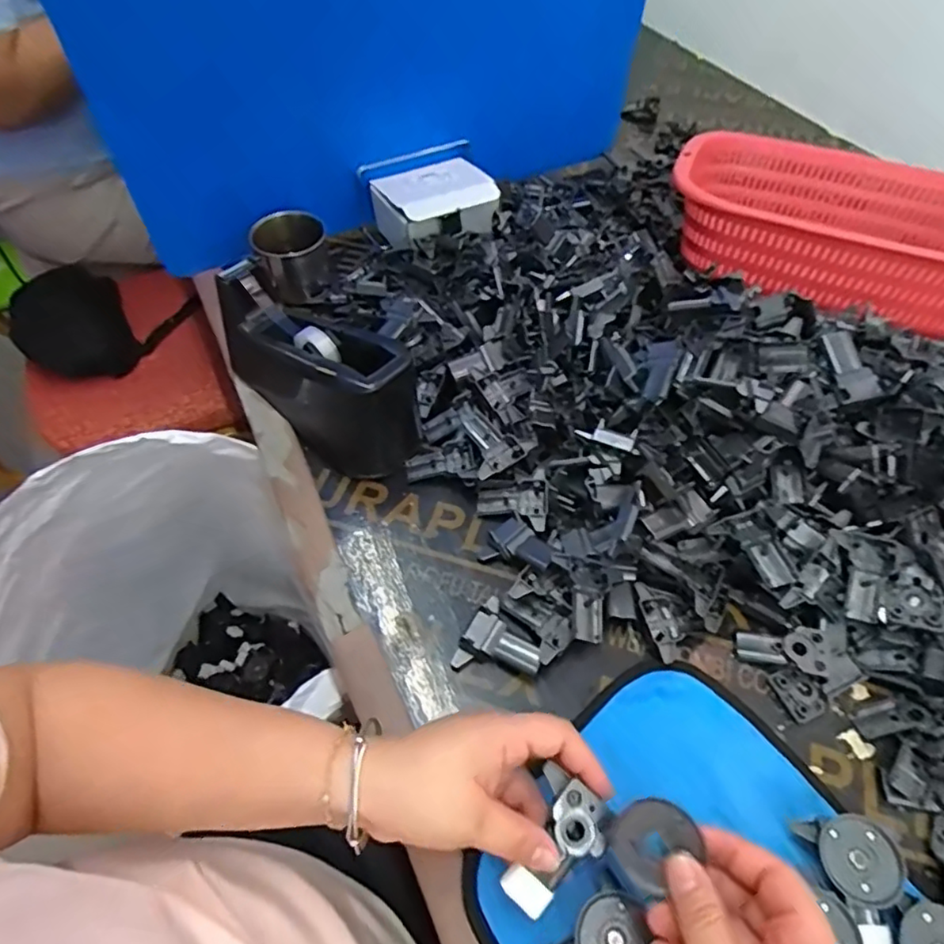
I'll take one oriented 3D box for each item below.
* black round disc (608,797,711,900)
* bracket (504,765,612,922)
[{"bbox_3d":[0.089,0.181,0.292,0.041,0.005,0.035,-39,54,4],"label":"black round disc"},{"bbox_3d":[0.041,0.196,0.315,0.042,0.014,0.064,34,83,21],"label":"bracket"}]

